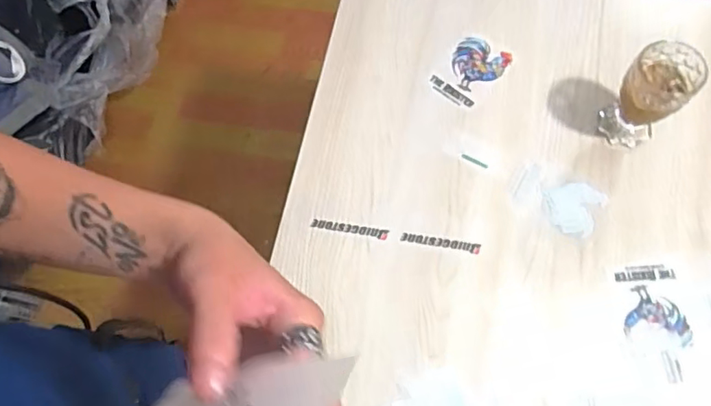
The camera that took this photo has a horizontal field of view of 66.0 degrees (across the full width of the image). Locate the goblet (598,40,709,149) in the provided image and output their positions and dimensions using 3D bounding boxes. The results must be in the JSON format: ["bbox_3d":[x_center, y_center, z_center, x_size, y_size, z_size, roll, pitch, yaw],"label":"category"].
[{"bbox_3d":[0.349,-0.127,0.655,0.072,0.115,0.080,42,77,15],"label":"goblet"}]

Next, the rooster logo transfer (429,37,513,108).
[{"bbox_3d":[0.157,-0.180,0.749,0.071,0.004,0.104,38,77,11],"label":"rooster logo transfer"}]

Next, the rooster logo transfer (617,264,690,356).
[{"bbox_3d":[0.344,0.139,0.627,0.069,0.004,0.124,-3,69,5],"label":"rooster logo transfer"}]

